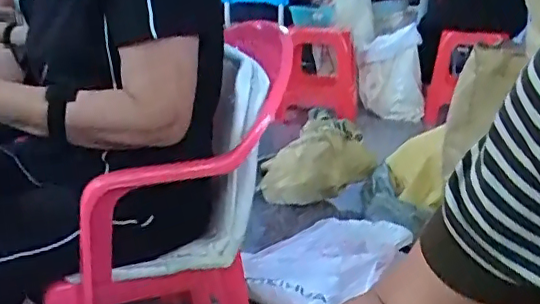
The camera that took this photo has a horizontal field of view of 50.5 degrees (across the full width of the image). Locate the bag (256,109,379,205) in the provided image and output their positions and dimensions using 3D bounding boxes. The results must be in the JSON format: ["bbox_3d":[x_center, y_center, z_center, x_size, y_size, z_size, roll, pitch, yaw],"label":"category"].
[{"bbox_3d":[0.155,0.041,1.798,0.400,0.284,0.135,-9,21,-30],"label":"bag"}]

